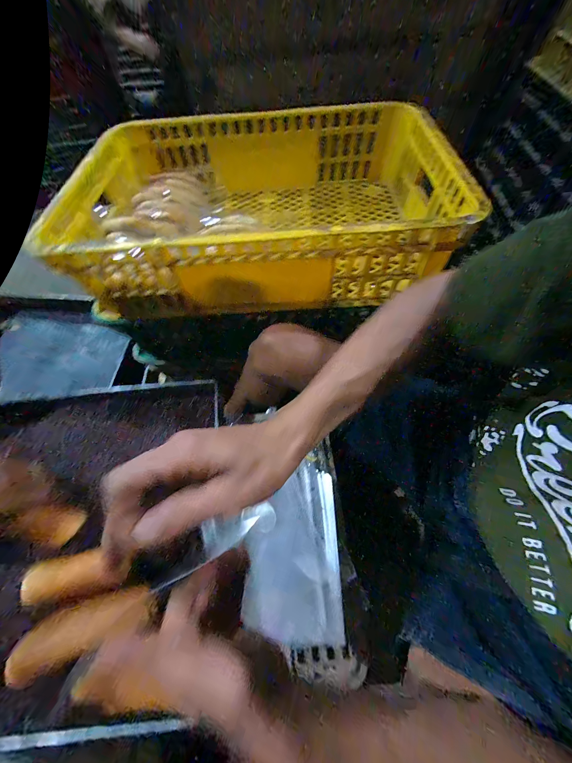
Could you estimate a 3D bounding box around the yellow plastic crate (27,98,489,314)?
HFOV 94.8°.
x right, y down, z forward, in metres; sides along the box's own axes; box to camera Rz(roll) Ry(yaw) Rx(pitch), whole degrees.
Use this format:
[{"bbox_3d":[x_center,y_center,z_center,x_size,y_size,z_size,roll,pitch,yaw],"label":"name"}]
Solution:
[{"bbox_3d":[-0.043,-0.339,0.494,0.626,0.143,0.440,1,61,2],"label":"yellow plastic crate"}]

